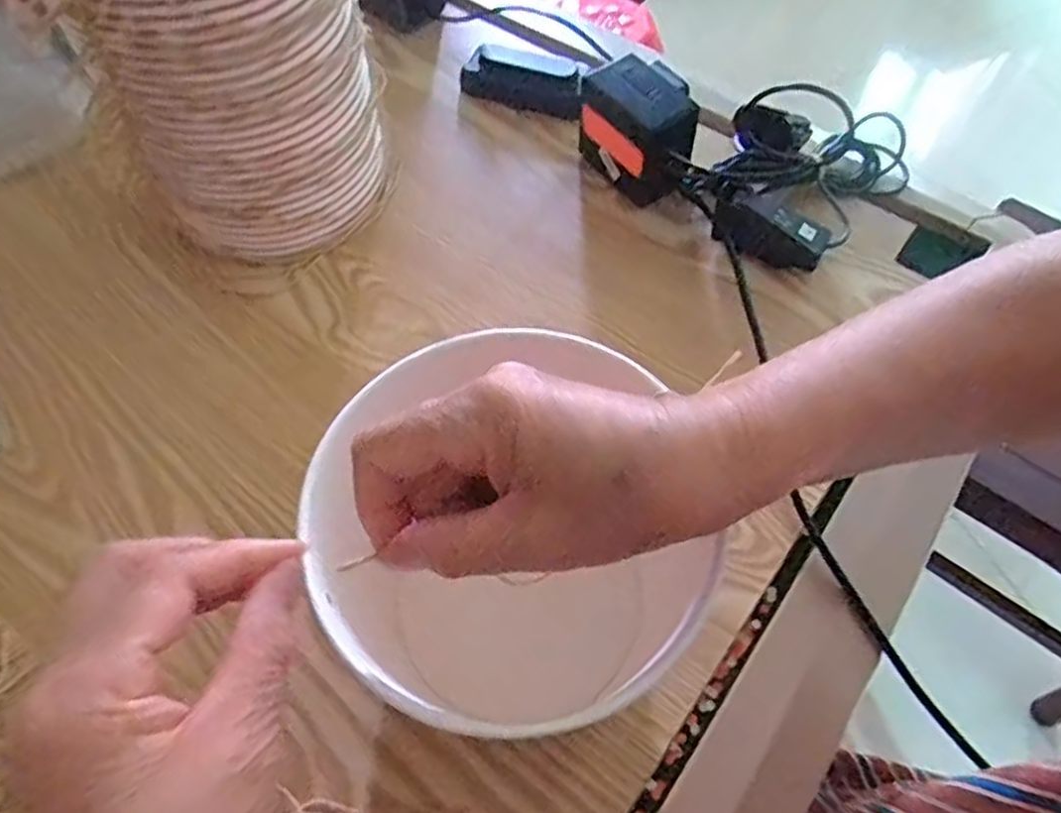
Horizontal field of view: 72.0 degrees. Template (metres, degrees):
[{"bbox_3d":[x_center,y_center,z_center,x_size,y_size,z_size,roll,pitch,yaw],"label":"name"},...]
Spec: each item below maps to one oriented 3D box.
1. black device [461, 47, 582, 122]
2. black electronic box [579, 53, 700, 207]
[{"bbox_3d":[-0.002,-0.266,0.595,0.102,0.030,0.045,20,61,13],"label":"black device"},{"bbox_3d":[0.085,-0.199,0.531,0.052,0.081,0.092,-34,64,-18],"label":"black electronic box"}]

